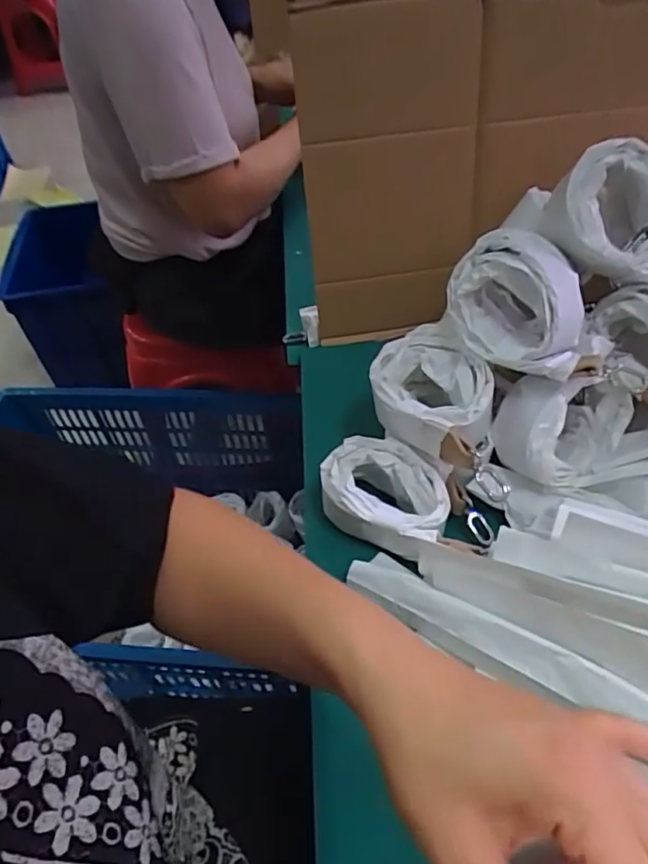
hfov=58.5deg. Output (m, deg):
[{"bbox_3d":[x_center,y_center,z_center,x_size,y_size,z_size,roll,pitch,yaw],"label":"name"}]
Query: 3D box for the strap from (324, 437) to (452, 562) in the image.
[{"bbox_3d":[0.050,0.051,0.473,0.099,0.048,0.082,15,52,16],"label":"strap"}]

